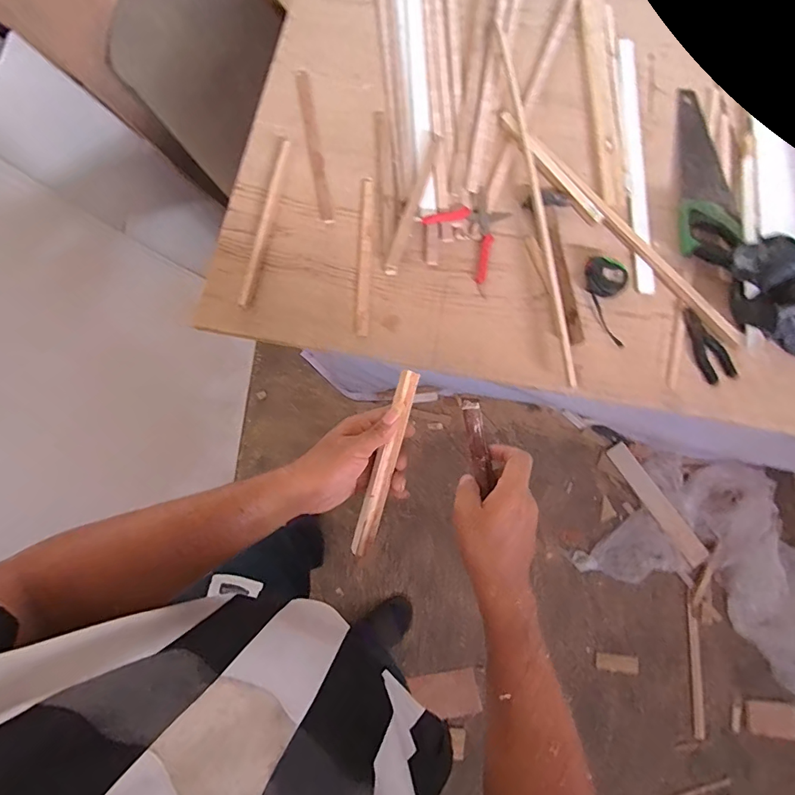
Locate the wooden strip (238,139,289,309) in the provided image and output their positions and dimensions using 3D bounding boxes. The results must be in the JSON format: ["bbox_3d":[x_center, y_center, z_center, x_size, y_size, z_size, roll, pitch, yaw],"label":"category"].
[{"bbox_3d":[-0.249,-0.337,0.852,0.017,0.010,0.364,8,72,0],"label":"wooden strip"}]

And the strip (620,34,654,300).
[{"bbox_3d":[0.482,-0.498,0.918,0.039,0.011,0.614,5,72,-1],"label":"strip"}]

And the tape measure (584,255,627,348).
[{"bbox_3d":[0.386,-0.178,0.831,0.073,0.034,0.167,-3,86,-3],"label":"tape measure"}]

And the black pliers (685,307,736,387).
[{"bbox_3d":[0.553,-0.093,0.819,0.049,0.016,0.139,-20,74,-9],"label":"black pliers"}]

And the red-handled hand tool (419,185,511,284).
[{"bbox_3d":[0.149,-0.318,0.858,0.152,0.033,0.143,43,75,11],"label":"red-handled hand tool"}]

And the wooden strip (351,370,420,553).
[{"bbox_3d":[-0.012,0.072,0.494,0.023,0.013,0.204,17,89,3],"label":"wooden strip"}]

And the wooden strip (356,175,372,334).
[{"bbox_3d":[-0.063,-0.275,0.850,0.020,0.017,0.330,1,72,-2],"label":"wooden strip"}]

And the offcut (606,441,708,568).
[{"bbox_3d":[0.849,0.342,1.480,0.073,0.027,0.430,-31,78,-9],"label":"offcut"}]

